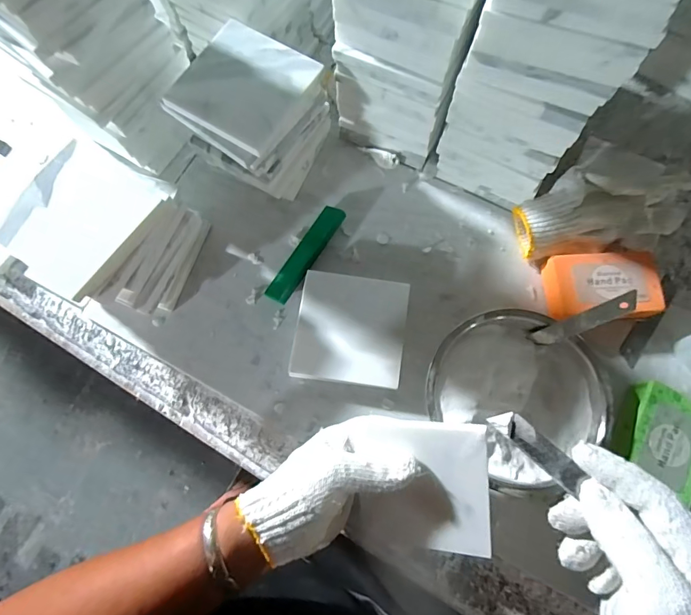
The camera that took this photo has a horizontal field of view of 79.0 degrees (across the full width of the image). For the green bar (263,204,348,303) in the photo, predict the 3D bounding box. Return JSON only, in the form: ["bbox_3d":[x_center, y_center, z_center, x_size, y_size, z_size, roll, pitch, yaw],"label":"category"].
[{"bbox_3d":[-0.040,-0.055,0.425,0.026,0.011,0.113,32,78,7],"label":"green bar"}]

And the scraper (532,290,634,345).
[{"bbox_3d":[0.199,0.012,0.351,0.010,0.085,0.016,-9,71,-48],"label":"scraper"}]

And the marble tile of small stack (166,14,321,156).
[{"bbox_3d":[-0.087,-0.192,0.363,0.097,0.015,0.101,33,78,7],"label":"marble tile of small stack"}]

